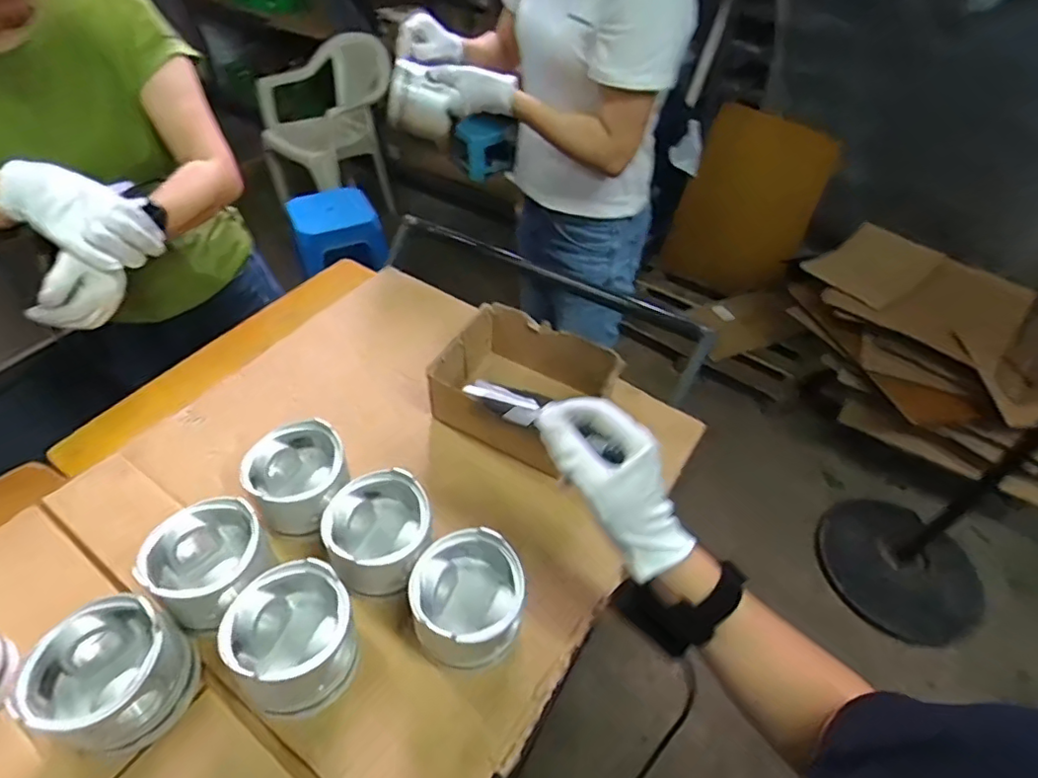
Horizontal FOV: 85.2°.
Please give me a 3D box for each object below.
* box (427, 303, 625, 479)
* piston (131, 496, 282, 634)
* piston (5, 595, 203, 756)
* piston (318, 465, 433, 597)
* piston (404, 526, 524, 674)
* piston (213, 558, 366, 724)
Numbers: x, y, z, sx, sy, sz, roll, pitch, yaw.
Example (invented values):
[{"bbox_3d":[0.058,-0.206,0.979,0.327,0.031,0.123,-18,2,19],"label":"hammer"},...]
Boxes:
[{"bbox_3d":[0.002,-0.007,0.718,0.197,0.073,0.169,25,52,21],"label":"box"},{"bbox_3d":[-0.291,0.168,0.541,0.102,0.070,0.101,1,47,-1],"label":"piston"},{"bbox_3d":[-0.342,0.244,0.483,0.106,0.084,0.104,16,49,13],"label":"piston"},{"bbox_3d":[-0.139,0.147,0.569,0.098,0.071,0.104,1,47,-1],"label":"piston"},{"bbox_3d":[-0.050,0.202,0.534,0.106,0.081,0.108,-21,51,-19],"label":"piston"},{"bbox_3d":[-0.199,0.224,0.505,0.102,0.081,0.105,1,47,-1],"label":"piston"}]

